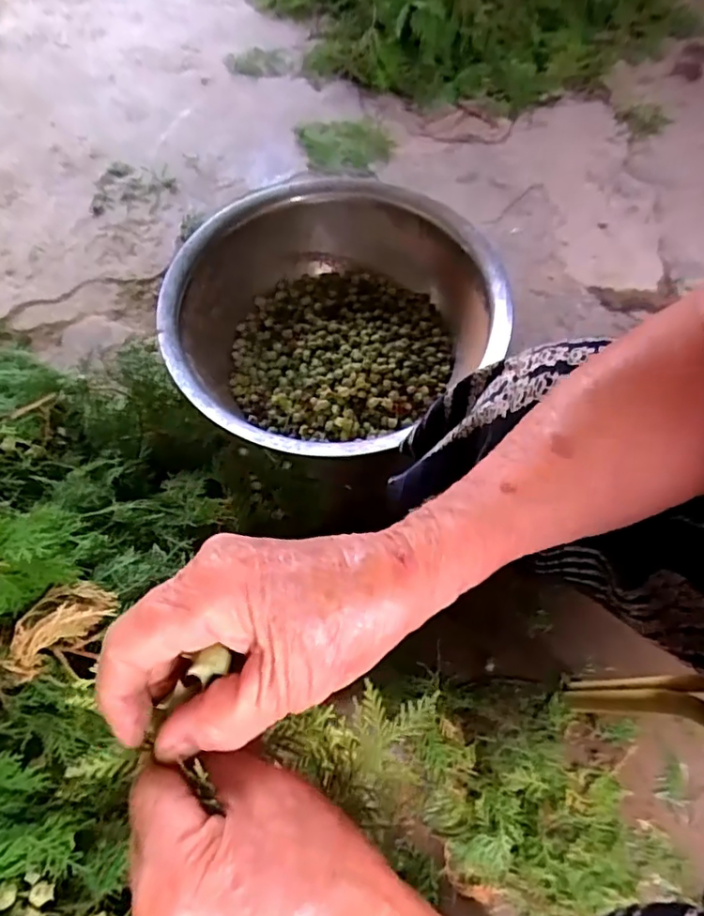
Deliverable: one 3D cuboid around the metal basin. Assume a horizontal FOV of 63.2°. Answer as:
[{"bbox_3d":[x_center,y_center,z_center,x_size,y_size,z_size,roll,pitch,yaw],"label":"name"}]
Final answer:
[{"bbox_3d":[-0.031,-0.187,0.814,0.447,0.139,0.404,-34,68,-16],"label":"metal basin"}]

